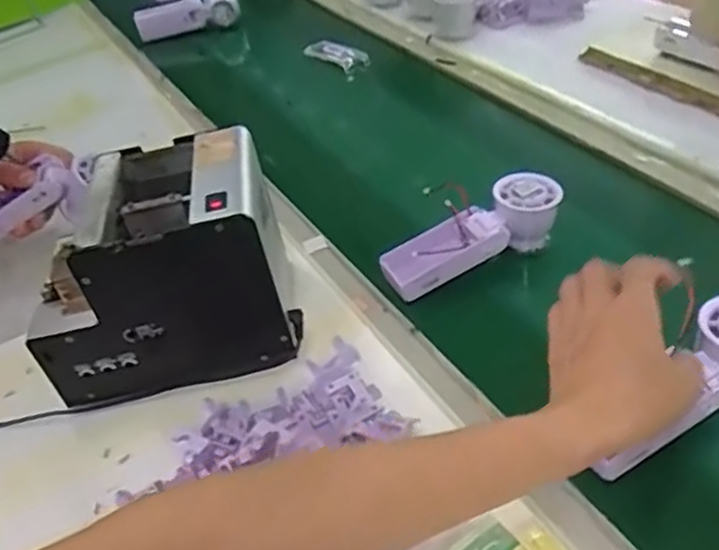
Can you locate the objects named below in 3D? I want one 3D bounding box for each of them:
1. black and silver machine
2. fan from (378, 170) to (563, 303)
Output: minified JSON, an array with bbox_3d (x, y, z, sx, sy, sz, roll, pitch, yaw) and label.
[{"bbox_3d":[-0.150,-0.006,0.558,0.186,0.156,0.129,-9,40,0],"label":"black and silver machine"},{"bbox_3d":[0.096,-0.035,0.628,0.164,0.058,0.050,-22,42,-15],"label":"fan"}]

